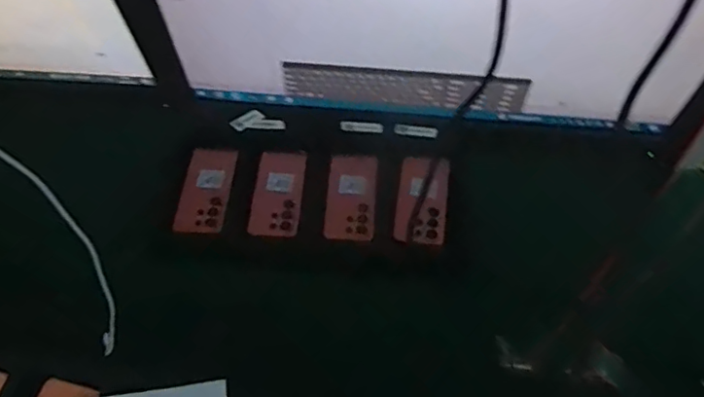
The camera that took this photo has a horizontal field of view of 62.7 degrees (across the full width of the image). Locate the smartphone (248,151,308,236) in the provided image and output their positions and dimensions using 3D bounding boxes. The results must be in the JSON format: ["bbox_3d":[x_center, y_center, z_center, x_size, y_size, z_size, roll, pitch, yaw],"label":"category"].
[{"bbox_3d":[-0.116,-0.011,0.916,0.075,0.012,0.157,3,55,4],"label":"smartphone"}]

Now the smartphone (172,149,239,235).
[{"bbox_3d":[-0.233,-0.014,0.937,0.073,0.016,0.160,3,55,4],"label":"smartphone"}]

